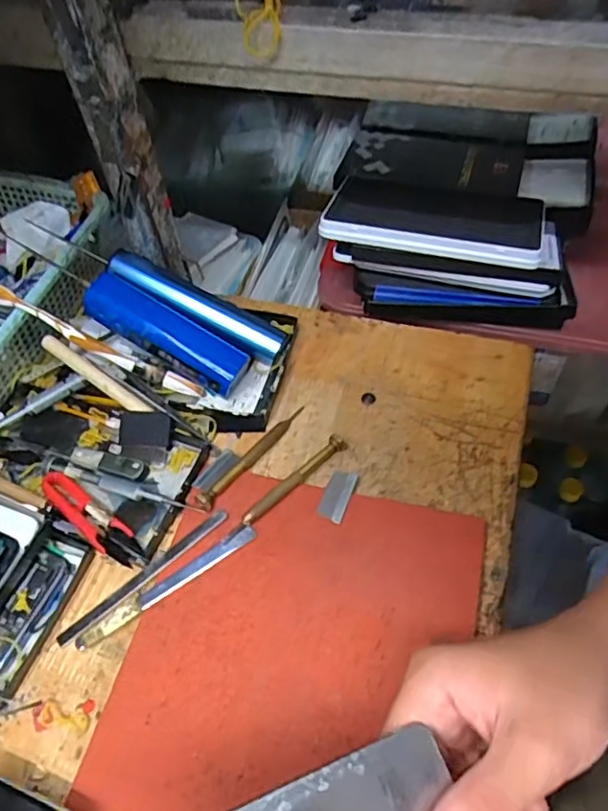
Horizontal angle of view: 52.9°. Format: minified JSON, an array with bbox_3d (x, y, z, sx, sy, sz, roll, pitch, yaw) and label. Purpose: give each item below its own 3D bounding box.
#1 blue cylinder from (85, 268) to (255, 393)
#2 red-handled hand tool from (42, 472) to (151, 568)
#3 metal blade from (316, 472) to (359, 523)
[{"bbox_3d":[-0.109,-0.054,0.478,0.131,0.031,0.041,31,58,-2],"label":"blue cylinder"},{"bbox_3d":[-0.144,0.077,0.417,0.099,0.006,0.026,36,45,26],"label":"red-handled hand tool"},{"bbox_3d":[0.024,0.063,0.431,0.019,0.004,0.041,16,49,16],"label":"metal blade"}]

